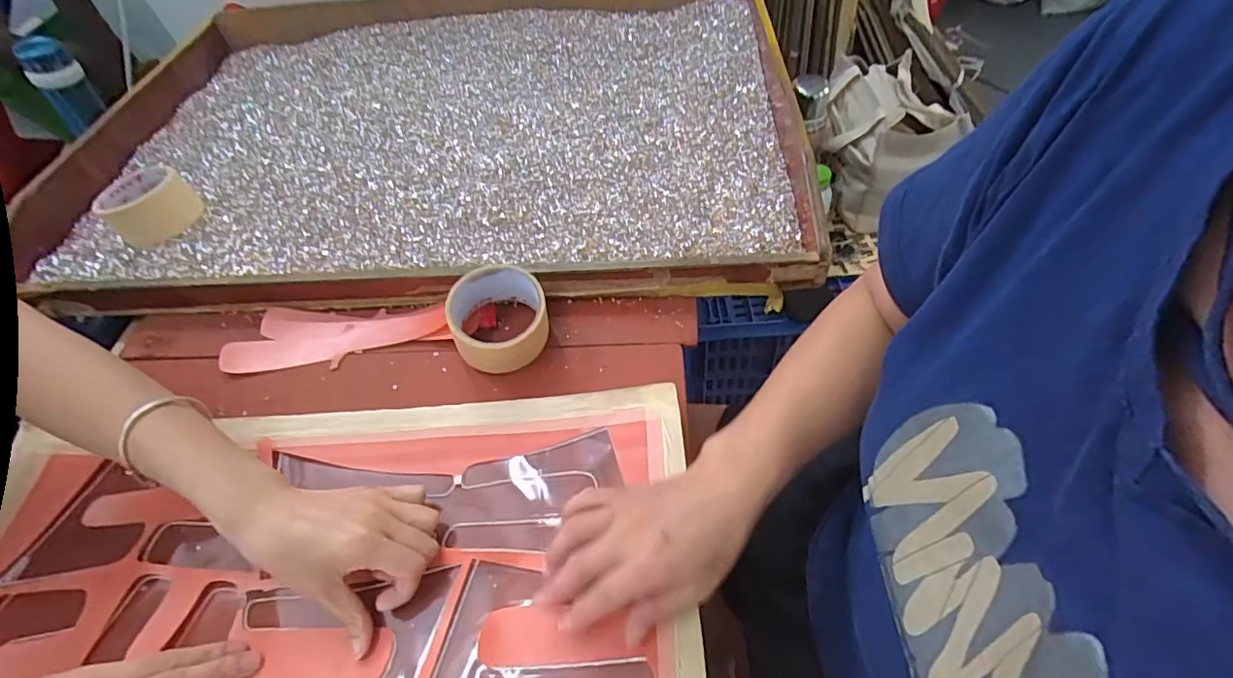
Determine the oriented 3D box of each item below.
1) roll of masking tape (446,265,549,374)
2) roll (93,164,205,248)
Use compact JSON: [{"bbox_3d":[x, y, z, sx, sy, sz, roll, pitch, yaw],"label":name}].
[{"bbox_3d":[-0.105,-0.016,0.498,0.085,0.060,0.095,-13,54,-4],"label":"roll of masking tape"},{"bbox_3d":[-0.555,-0.160,0.653,0.109,0.046,0.093,29,61,24],"label":"roll"}]

